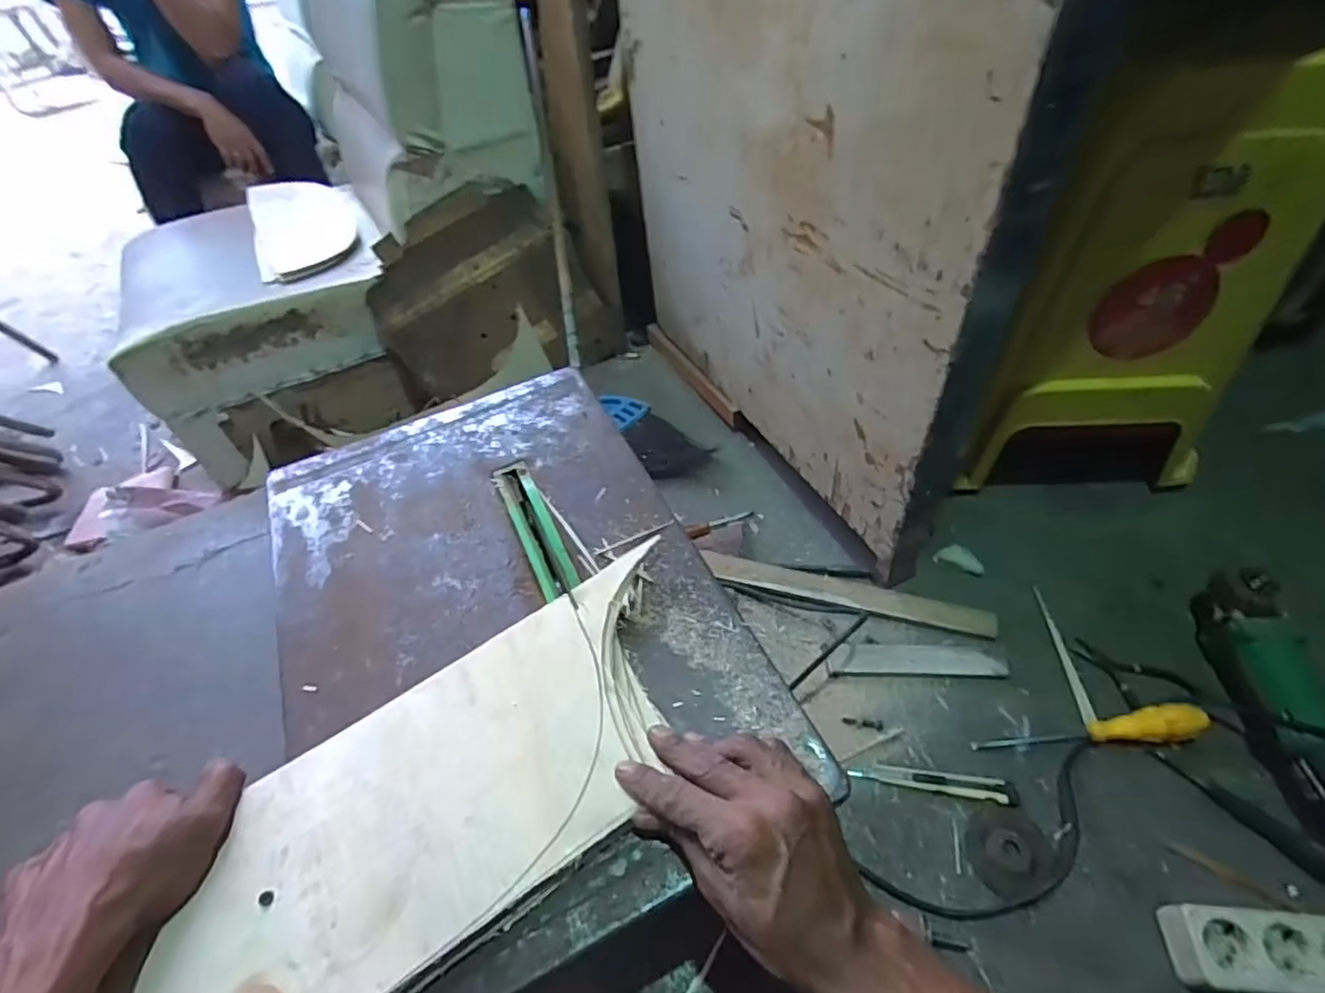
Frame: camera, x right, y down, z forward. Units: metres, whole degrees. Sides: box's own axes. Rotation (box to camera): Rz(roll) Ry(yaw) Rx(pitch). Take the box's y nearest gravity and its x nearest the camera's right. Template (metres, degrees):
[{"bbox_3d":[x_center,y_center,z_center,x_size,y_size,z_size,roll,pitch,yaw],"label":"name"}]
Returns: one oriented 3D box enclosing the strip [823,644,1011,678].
[{"bbox_3d":[0.283,0.180,0.680,0.195,0.009,0.038,0,50,3],"label":"strip"}]

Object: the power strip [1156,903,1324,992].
[{"bbox_3d":[0.515,0.368,0.489,0.193,0.042,0.058,2,51,5],"label":"power strip"}]

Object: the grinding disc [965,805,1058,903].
[{"bbox_3d":[0.323,0.327,0.569,0.077,0.005,0.071,-1,50,2],"label":"grinding disc"}]

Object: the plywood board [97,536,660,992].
[{"bbox_3d":[-0.192,0.217,0.358,0.490,0.010,0.159,-31,53,-20],"label":"plywood board"}]

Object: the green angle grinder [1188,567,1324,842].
[{"bbox_3d":[0.629,0.196,0.609,0.074,0.072,0.256,0,50,3],"label":"green angle grinder"}]

